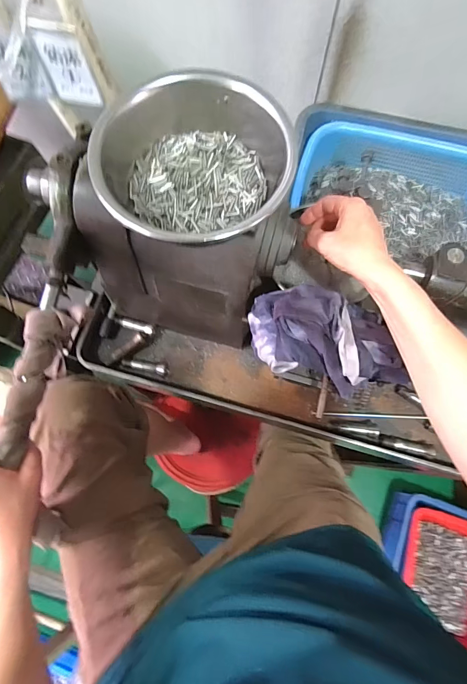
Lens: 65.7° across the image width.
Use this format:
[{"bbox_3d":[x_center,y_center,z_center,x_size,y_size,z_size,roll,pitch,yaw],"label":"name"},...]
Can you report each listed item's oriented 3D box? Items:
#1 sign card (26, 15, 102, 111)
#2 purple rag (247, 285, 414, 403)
[{"bbox_3d":[-0.213,-0.349,0.459,0.063,0.113,0.011,11,75,1],"label":"sign card"},{"bbox_3d":[0.100,-0.002,0.399,0.175,0.059,0.094,21,76,7],"label":"purple rag"}]

